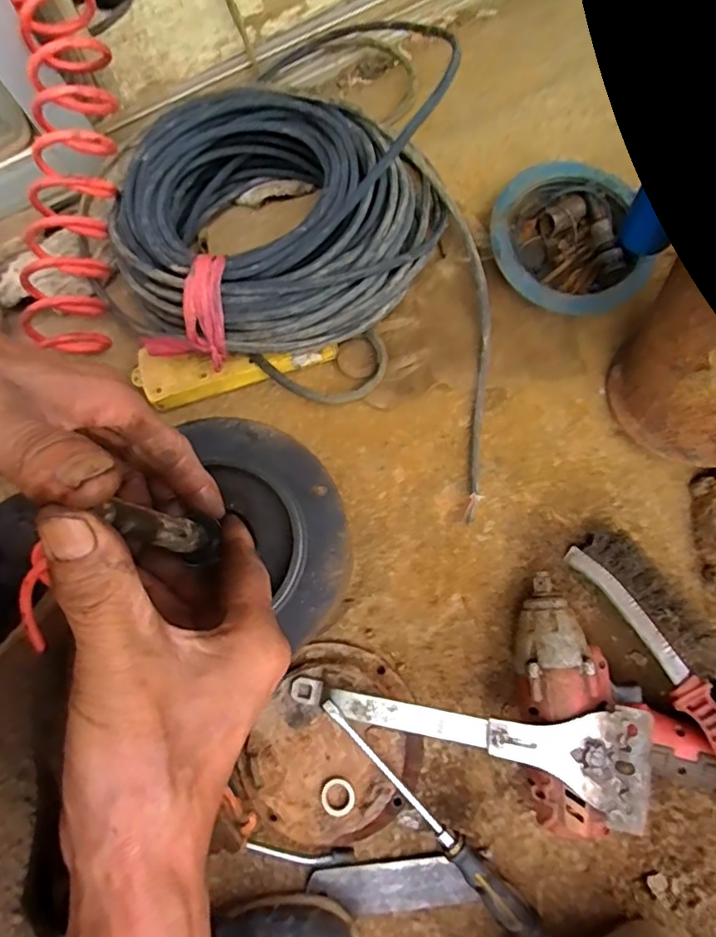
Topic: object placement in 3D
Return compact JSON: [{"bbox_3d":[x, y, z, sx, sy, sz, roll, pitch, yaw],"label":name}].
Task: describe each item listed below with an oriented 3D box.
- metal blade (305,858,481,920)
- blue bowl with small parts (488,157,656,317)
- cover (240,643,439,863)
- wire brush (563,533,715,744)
[{"bbox_3d":[0.027,0.336,0.449,0.126,0.005,0.036,-8,77,3],"label":"metal blade"},{"bbox_3d":[0.193,-0.210,0.529,0.134,0.042,0.141,-1,77,4],"label":"blue bowl with small parts"},{"bbox_3d":[-0.016,0.228,0.452,0.143,0.037,0.157,26,80,9],"label":"cover"},{"bbox_3d":[0.249,0.148,0.435,0.046,0.032,0.224,-24,63,-4],"label":"wire brush"}]

